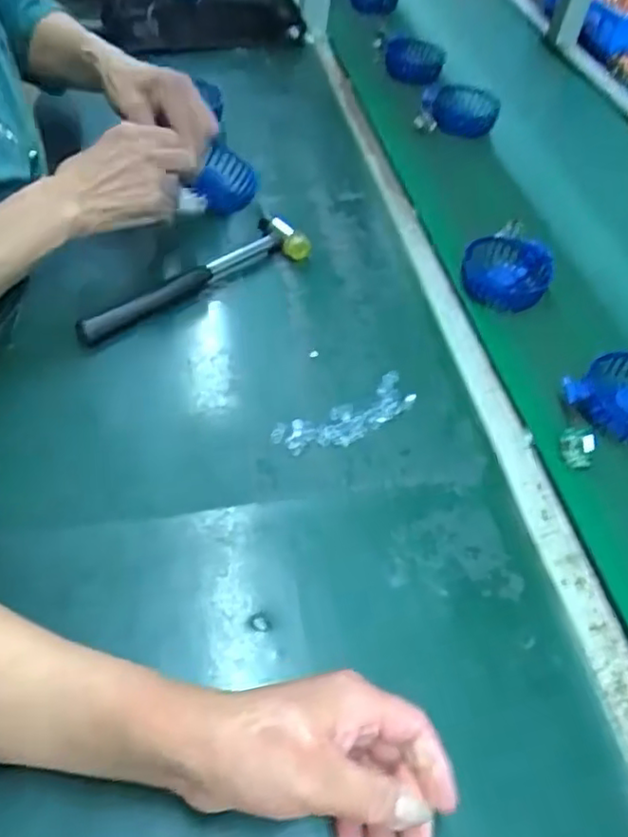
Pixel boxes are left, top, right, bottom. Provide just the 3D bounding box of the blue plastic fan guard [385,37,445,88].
[{"bbox_3d":[0.145,-0.518,0.945,0.083,0.047,0.075,1,51,-6],"label":"blue plastic fan guard"}]

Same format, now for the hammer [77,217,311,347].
[{"bbox_3d":[-0.114,-0.133,0.599,0.228,0.027,0.055,-27,59,-24],"label":"hammer"}]

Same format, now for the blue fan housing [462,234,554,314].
[{"bbox_3d":[0.193,-0.148,0.645,0.083,0.029,0.084,20,53,10],"label":"blue fan housing"}]

